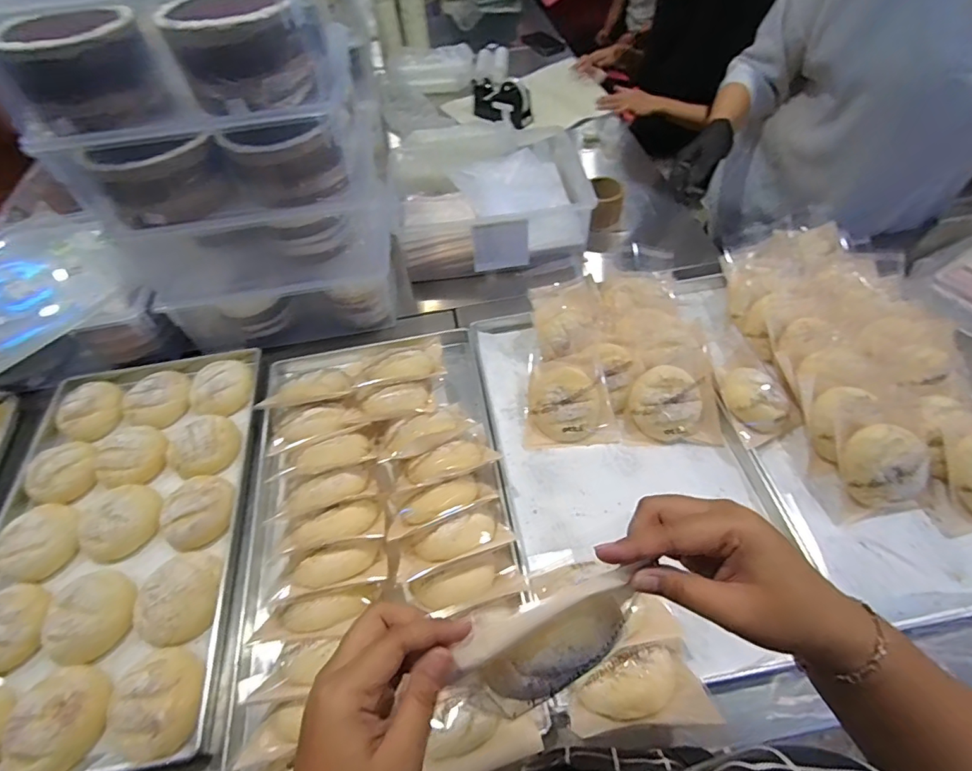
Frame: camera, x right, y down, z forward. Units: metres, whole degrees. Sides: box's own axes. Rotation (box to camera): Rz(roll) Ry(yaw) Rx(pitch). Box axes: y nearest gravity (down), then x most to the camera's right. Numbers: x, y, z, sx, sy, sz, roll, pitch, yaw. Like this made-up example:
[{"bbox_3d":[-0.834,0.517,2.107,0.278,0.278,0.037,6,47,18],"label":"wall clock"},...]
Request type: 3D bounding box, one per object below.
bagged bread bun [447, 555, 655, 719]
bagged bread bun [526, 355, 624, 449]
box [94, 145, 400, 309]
[{"bbox_3d":[0.038,0.152,0.288,0.102,0.065,0.043,-18,54,-9],"label":"bagged bread bun"},{"bbox_3d":[0.117,0.016,0.709,0.131,0.058,0.128,-5,53,0],"label":"bagged bread bun"},{"bbox_3d":[-0.343,-0.271,0.805,0.369,0.138,0.237,-11,53,-1],"label":"box"}]

